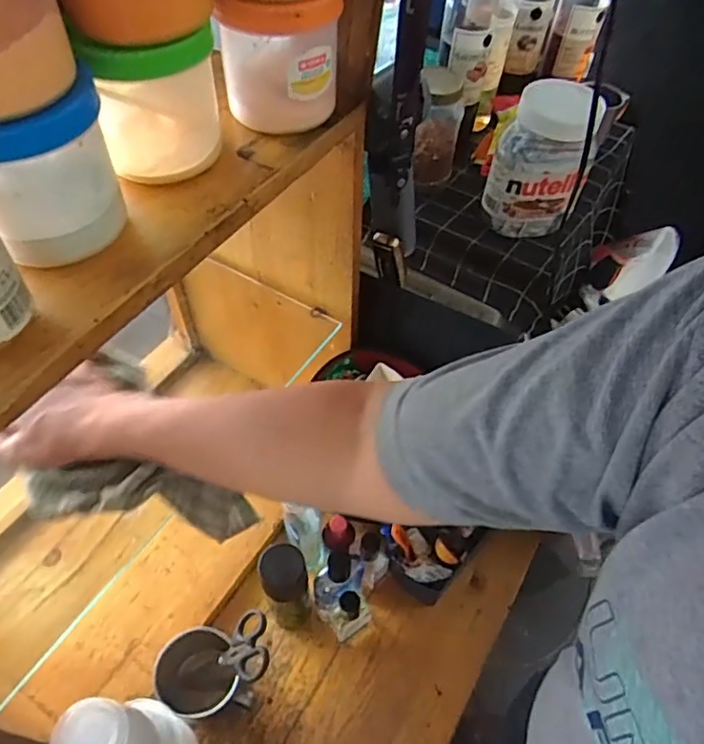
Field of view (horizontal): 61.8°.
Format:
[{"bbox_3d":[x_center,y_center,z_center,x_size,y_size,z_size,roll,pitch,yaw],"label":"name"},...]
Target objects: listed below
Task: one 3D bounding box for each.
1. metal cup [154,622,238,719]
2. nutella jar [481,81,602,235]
[{"bbox_3d":[-0.168,0.326,0.637,0.091,0.073,0.078,-1,53,-4],"label":"metal cup"},{"bbox_3d":[0.205,-0.225,0.641,0.101,0.149,0.073,20,55,12],"label":"nutella jar"}]

